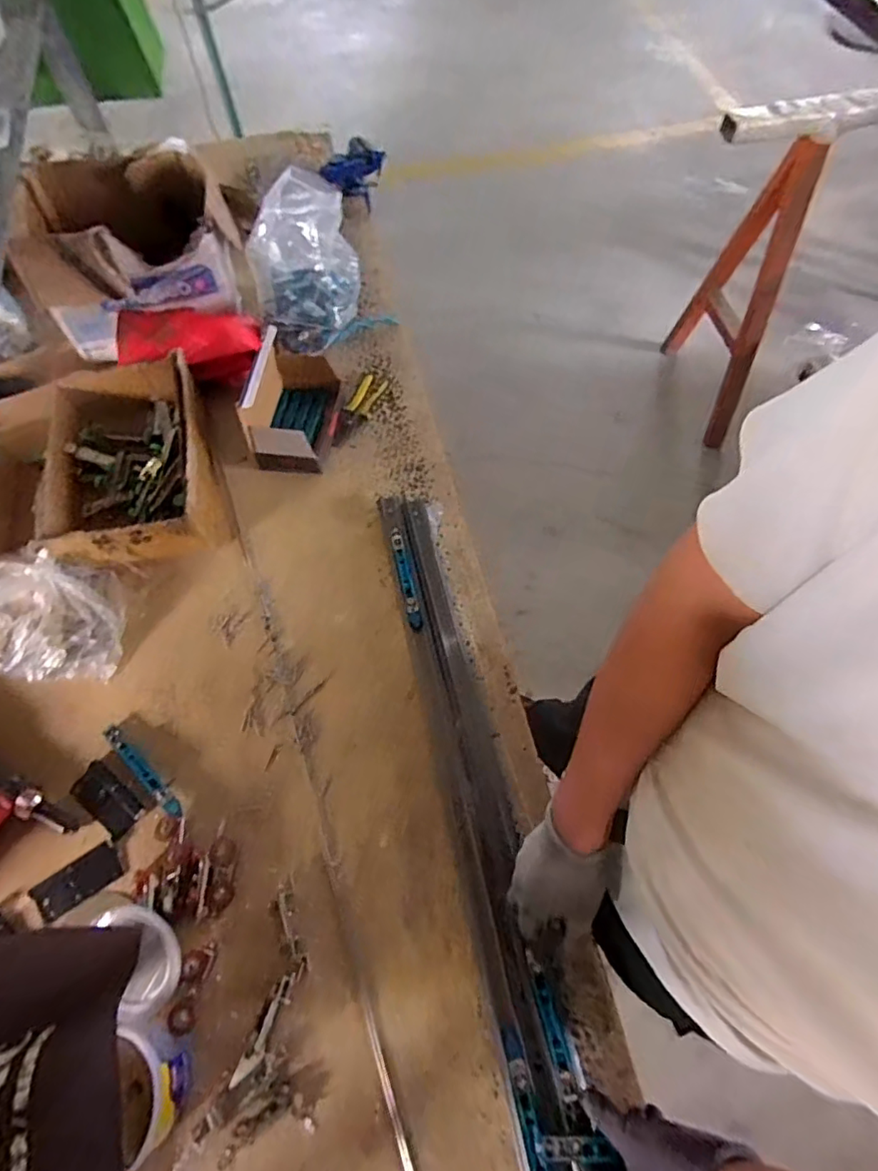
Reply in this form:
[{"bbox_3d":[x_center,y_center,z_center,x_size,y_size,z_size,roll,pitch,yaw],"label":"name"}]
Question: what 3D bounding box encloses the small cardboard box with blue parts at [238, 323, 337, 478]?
[{"bbox_3d":[-0.237,-0.295,0.921,0.127,0.126,0.178,5,63,3],"label":"small cardboard box with blue parts"}]

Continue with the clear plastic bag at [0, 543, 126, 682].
[{"bbox_3d":[-0.567,0.032,0.789,0.251,0.070,0.169,9,63,3],"label":"clear plastic bag"}]

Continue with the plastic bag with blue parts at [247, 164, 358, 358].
[{"bbox_3d":[-0.222,-0.527,0.940,0.188,0.219,0.129,-22,65,-8],"label":"plastic bag with blue parts"}]

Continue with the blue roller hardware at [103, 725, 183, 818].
[{"bbox_3d":[-0.377,0.234,0.723,0.161,0.016,0.019,39,69,17],"label":"blue roller hardware"}]

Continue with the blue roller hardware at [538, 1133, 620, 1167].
[{"bbox_3d":[0.128,0.526,0.534,0.066,0.012,0.017,2,63,3],"label":"blue roller hardware"}]

